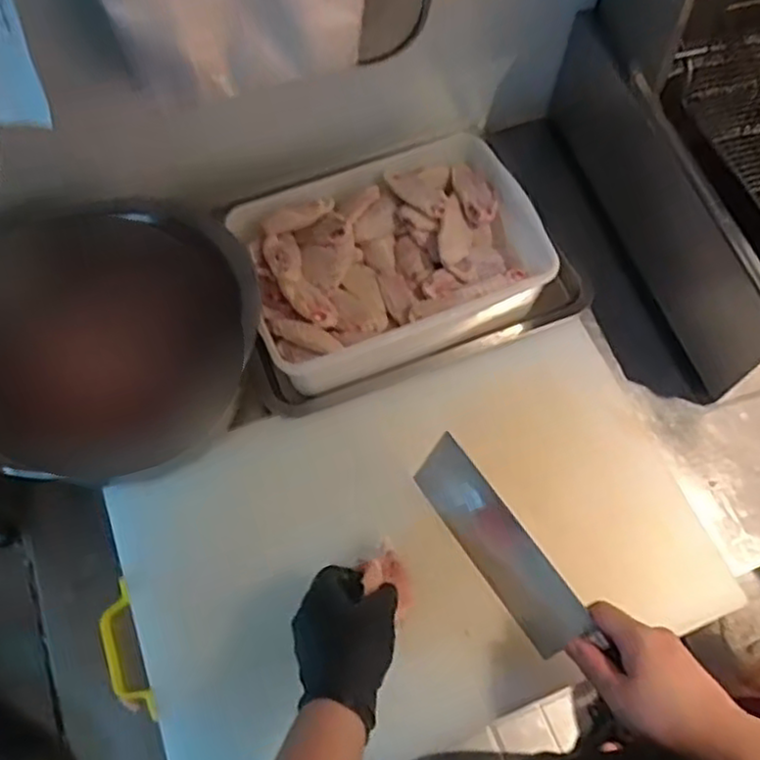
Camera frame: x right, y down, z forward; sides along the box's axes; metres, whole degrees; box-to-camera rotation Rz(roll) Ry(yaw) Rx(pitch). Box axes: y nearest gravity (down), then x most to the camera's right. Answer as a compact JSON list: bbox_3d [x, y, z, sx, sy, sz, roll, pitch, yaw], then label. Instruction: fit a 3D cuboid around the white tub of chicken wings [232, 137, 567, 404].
[{"bbox_3d":[0.012,-0.131,0.760,0.300,0.079,0.218,-20,68,-9],"label":"white tub of chicken wings"}]

